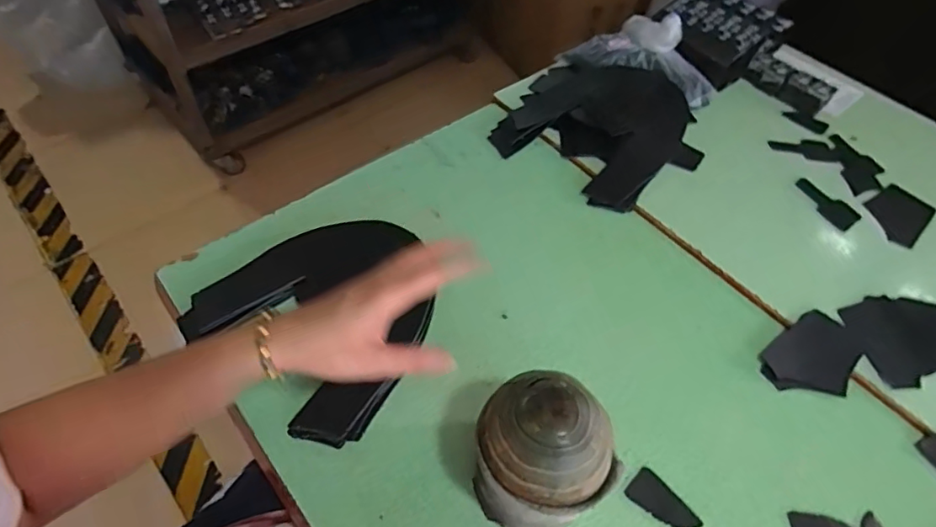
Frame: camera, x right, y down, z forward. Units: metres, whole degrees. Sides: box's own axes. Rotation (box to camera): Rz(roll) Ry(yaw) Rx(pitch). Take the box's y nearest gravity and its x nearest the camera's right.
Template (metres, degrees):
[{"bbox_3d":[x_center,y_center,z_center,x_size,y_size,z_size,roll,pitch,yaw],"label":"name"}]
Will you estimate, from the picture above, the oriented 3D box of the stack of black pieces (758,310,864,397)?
[{"bbox_3d":[0.377,0.104,0.587,0.109,0.016,0.077,-30,62,-23],"label":"stack of black pieces"}]

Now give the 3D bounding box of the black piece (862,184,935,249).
[{"bbox_3d":[0.580,-0.069,0.727,0.107,0.004,0.073,-37,65,-26],"label":"black piece"}]

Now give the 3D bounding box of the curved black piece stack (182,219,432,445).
[{"bbox_3d":[-0.150,0.047,0.598,0.238,0.021,0.241,33,59,18],"label":"curved black piece stack"}]

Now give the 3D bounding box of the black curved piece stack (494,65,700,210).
[{"bbox_3d":[0.197,-0.203,0.780,0.271,0.050,0.252,35,59,19],"label":"black curved piece stack"}]

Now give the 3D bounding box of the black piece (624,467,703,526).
[{"bbox_3d":[0.182,0.225,0.501,0.034,0.004,0.065,-37,64,-26],"label":"black piece"}]

